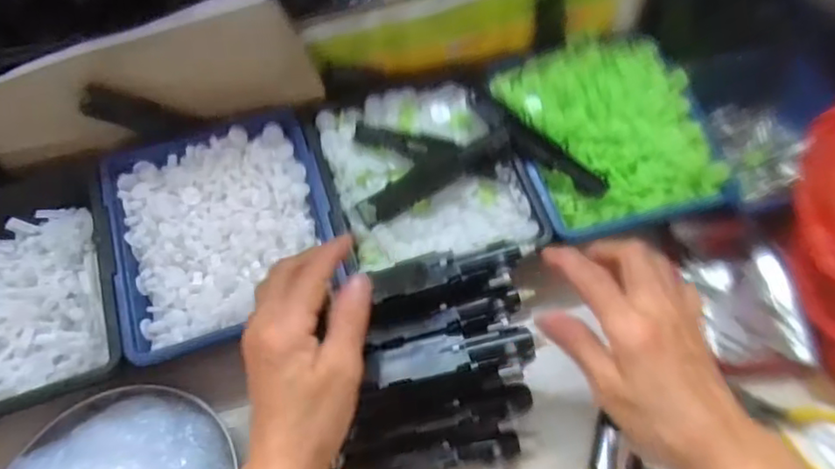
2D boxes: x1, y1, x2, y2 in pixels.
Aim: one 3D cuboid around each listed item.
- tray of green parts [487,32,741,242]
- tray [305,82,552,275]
[{"bbox_3d":[0.144,-0.080,0.473,0.143,0.040,0.153,-14,56,-8],"label":"tray of green parts"},{"bbox_3d":[0.003,-0.046,0.455,0.139,0.031,0.148,-14,56,-9],"label":"tray"}]

